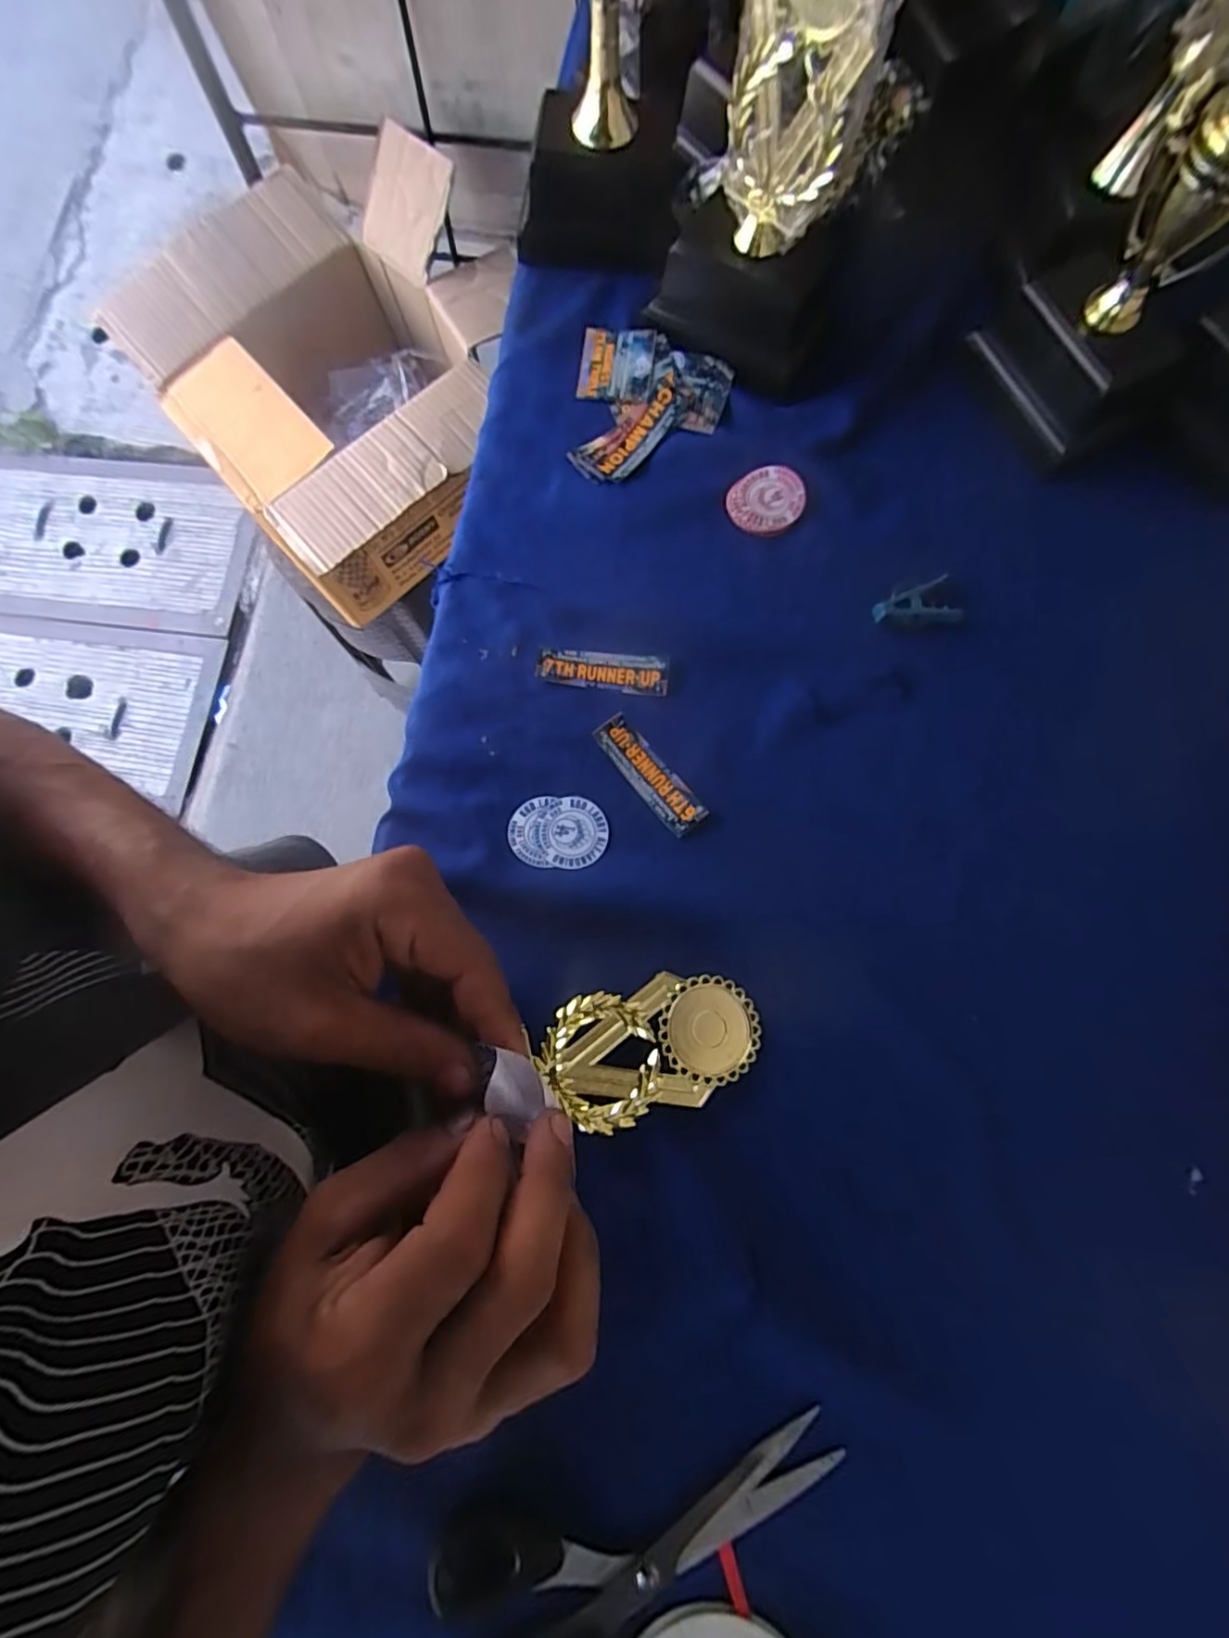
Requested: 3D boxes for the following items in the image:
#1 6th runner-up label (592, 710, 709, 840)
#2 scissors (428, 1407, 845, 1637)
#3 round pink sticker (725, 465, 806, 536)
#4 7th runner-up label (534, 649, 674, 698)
[{"bbox_3d":[0.022,-0.028,0.391,0.025,0.006,0.085,-40,82,0],"label":"6th runner-up label"},{"bbox_3d":[0.013,0.370,0.302,0.214,0.012,0.085,-18,79,-5],"label":"scissors"},{"bbox_3d":[0.107,-0.223,0.431,0.056,0.007,0.045,-27,80,-7],"label":"round pink sticker"},{"bbox_3d":[-0.008,-0.098,0.408,0.086,0.005,0.027,5,82,2],"label":"7th runner-up label"}]

